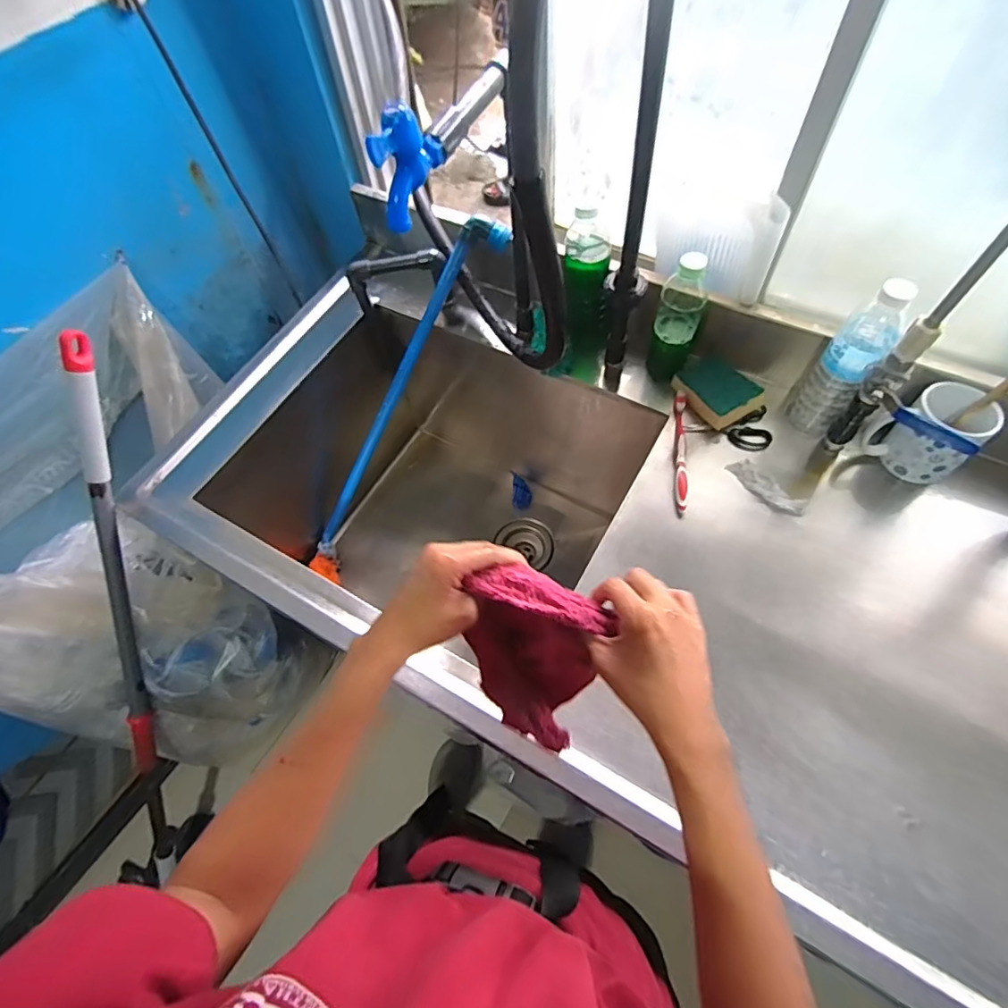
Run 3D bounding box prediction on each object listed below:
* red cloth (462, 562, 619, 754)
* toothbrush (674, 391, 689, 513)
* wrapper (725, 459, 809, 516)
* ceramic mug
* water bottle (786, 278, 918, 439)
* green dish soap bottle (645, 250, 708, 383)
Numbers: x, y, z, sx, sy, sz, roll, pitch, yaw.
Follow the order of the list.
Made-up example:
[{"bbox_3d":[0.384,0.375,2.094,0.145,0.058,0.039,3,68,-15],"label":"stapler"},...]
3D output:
[{"bbox_3d":[0.020,0.124,0.453,0.112,0.096,0.105,25,66,16],"label":"red cloth"},{"bbox_3d":[0.235,-0.071,0.714,0.019,0.023,0.177,6,62,7],"label":"toothbrush"},{"bbox_3d":[0.333,-0.022,0.684,0.030,0.021,0.102,-35,65,-14],"label":"wrapper"},{"bbox_3d":[0.505,-0.081,0.645,0.108,0.098,0.096,-28,63,-11],"label":"ceramic mug"},{"bbox_3d":[0.408,-0.171,0.641,0.061,0.206,0.061,36,70,21],"label":"water bottle"},{"bbox_3d":[0.227,-0.240,0.709,0.057,0.167,0.055,14,63,11],"label":"green dish soap bottle"}]

